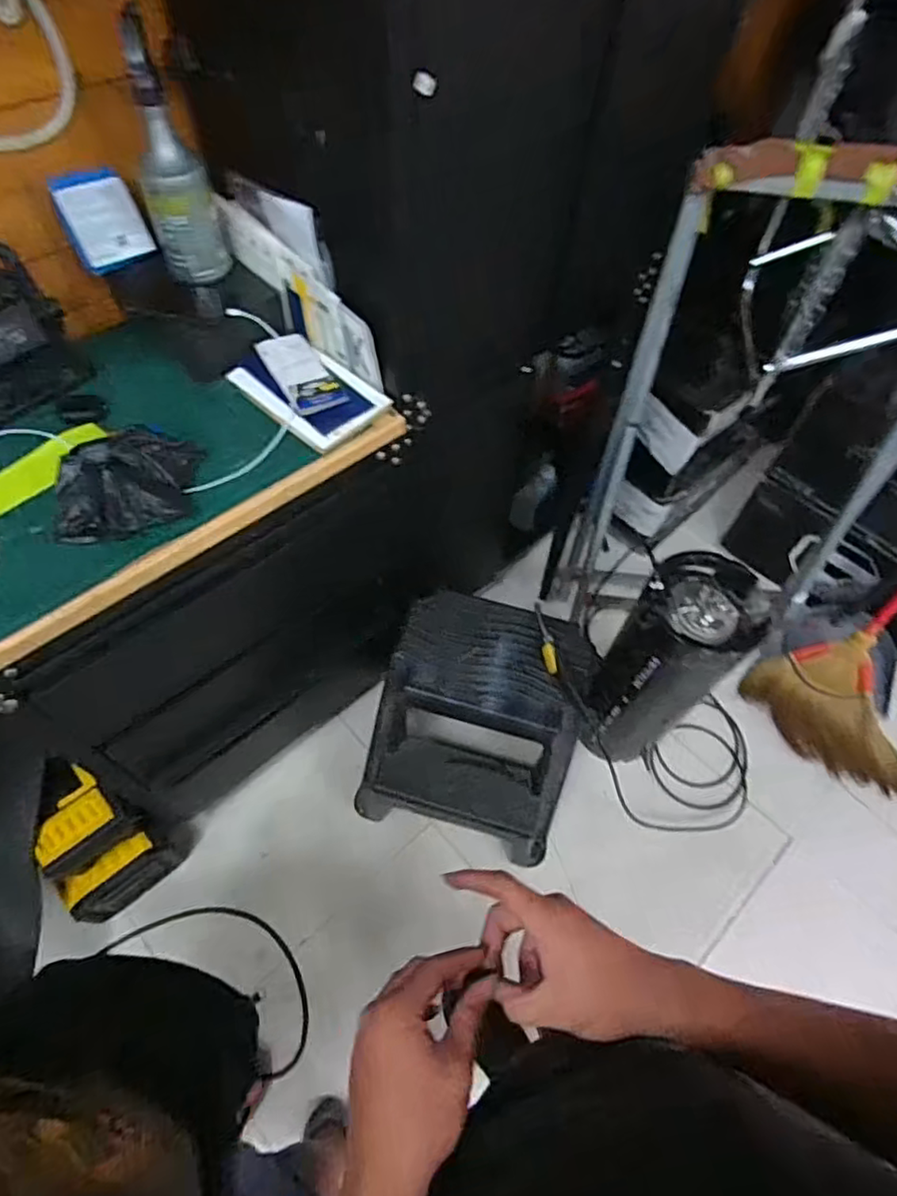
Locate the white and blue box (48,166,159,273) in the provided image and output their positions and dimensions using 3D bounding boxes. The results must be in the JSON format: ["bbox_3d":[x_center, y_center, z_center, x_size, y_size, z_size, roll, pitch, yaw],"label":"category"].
[{"bbox_3d":[-0.500,-0.547,0.902,0.101,0.120,0.016,-27,28,-12],"label":"white and blue box"}]

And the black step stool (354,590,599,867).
[{"bbox_3d":[0.067,0.266,1.359,0.412,0.395,0.409,17,59,8],"label":"black step stool"}]

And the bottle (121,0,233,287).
[{"bbox_3d":[-0.364,-0.571,0.818,0.088,0.286,0.067,-20,61,-15],"label":"bottle"}]

